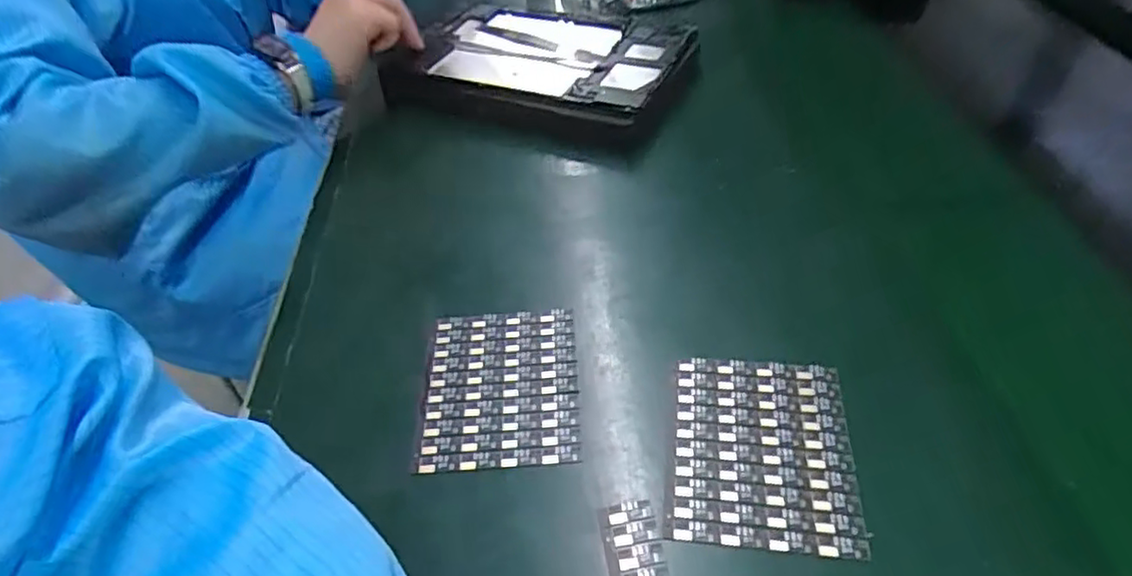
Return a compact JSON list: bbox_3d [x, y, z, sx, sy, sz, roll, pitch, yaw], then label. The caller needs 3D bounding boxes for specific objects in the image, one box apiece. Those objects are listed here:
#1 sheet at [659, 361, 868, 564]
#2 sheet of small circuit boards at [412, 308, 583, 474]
[{"bbox_3d":[0.090,0.074,0.301,0.081,0.004,0.094,5,45,9],"label":"sheet"},{"bbox_3d":[-0.035,0.050,0.339,0.081,0.006,0.092,-4,44,0],"label":"sheet of small circuit boards"}]

